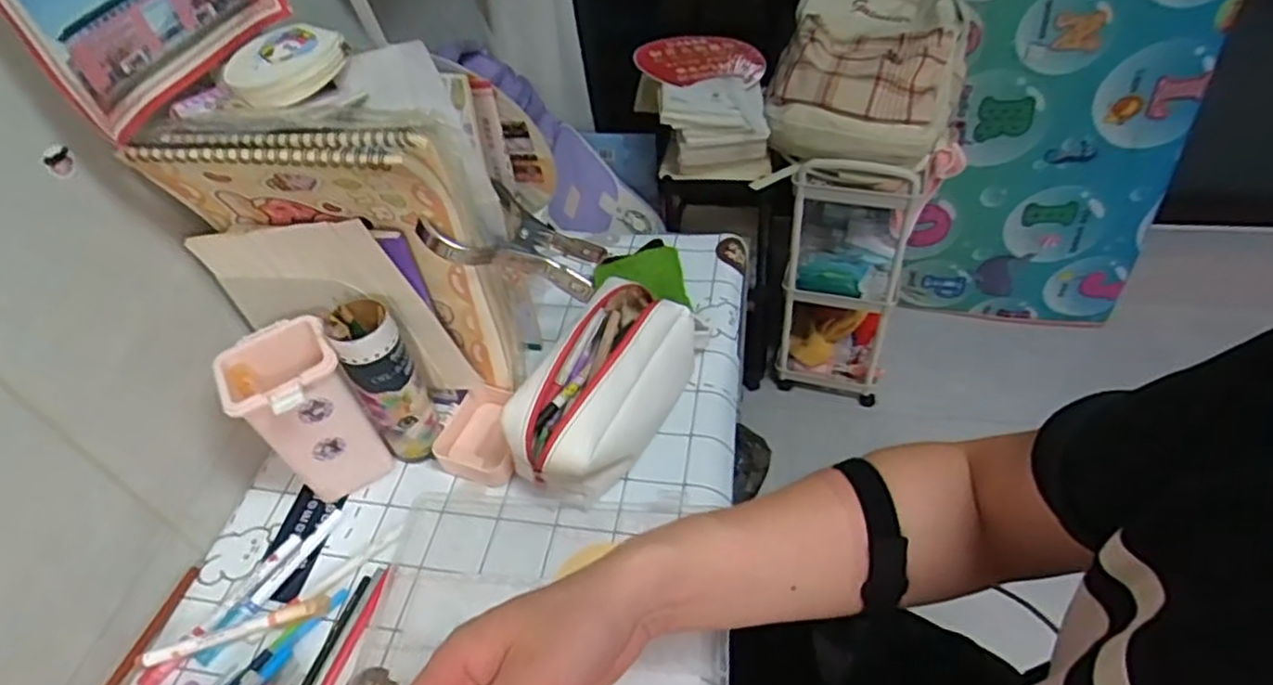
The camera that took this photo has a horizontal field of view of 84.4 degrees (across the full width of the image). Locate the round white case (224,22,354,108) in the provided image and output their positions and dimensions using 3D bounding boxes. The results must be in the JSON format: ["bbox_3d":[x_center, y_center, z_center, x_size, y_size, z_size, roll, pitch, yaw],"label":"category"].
[{"bbox_3d":[-0.236,-0.189,0.474,0.085,0.020,0.069,23,58,23],"label":"round white case"}]

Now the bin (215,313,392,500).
[{"bbox_3d":[-0.256,0.064,0.556,0.077,0.148,0.078,-34,55,-19],"label":"bin"}]

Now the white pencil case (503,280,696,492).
[{"bbox_3d":[-0.025,0.035,0.597,0.091,0.098,0.191,19,56,21],"label":"white pencil case"}]

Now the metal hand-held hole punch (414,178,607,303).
[{"bbox_3d":[-0.091,-0.075,0.541,0.131,0.021,0.079,30,51,-11],"label":"metal hand-held hole punch"}]

